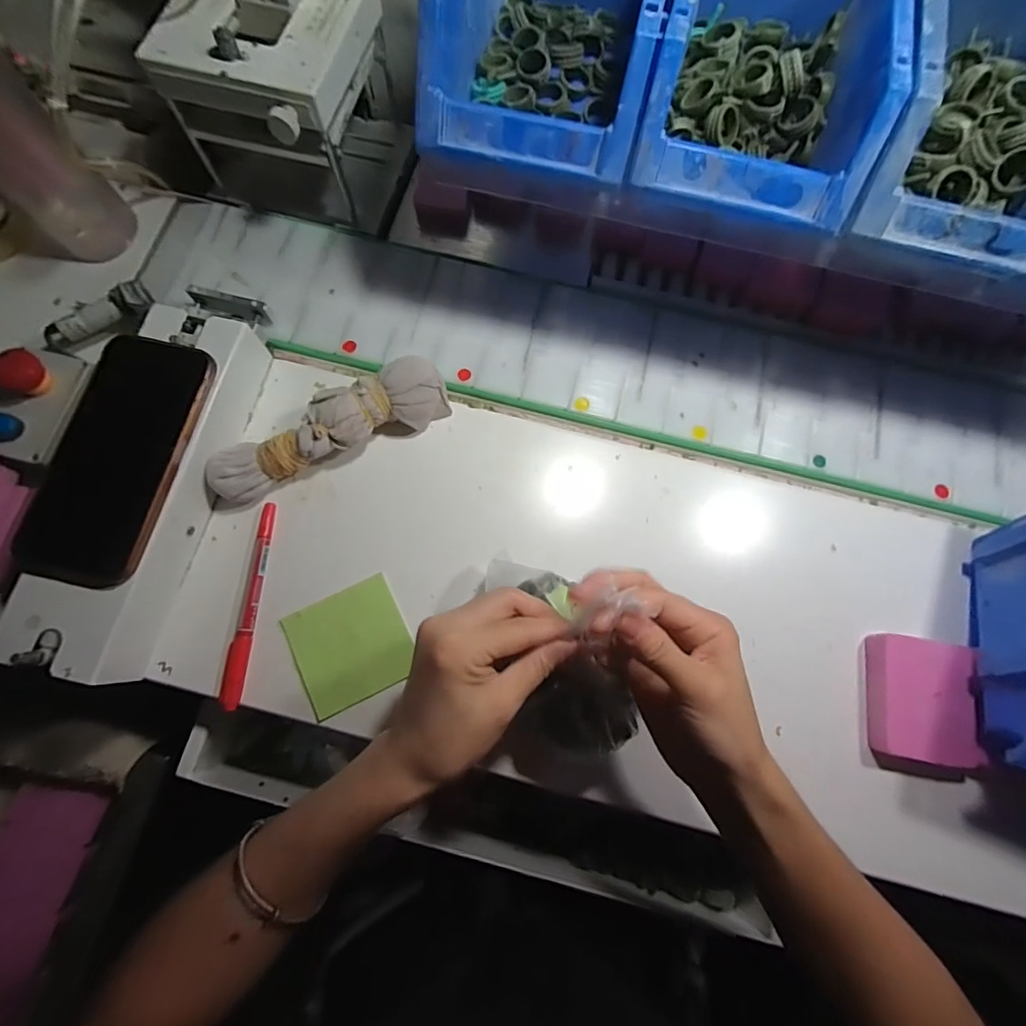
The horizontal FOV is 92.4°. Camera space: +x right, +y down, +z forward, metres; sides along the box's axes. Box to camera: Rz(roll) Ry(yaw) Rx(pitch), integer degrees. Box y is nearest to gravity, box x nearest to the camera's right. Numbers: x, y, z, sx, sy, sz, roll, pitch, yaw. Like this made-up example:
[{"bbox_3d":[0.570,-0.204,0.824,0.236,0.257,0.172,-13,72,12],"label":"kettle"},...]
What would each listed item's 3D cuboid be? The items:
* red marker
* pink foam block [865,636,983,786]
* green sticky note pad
[{"bbox_3d":[-0.185,0.062,0.347,0.014,0.008,0.140,4,74,0],"label":"red marker"},{"bbox_3d":[0.277,0.131,0.332,0.060,0.026,0.088,7,74,1],"label":"pink foam block"},{"bbox_3d":[-0.113,0.092,0.345,0.076,0.005,0.074,-26,76,-8],"label":"green sticky note pad"}]

